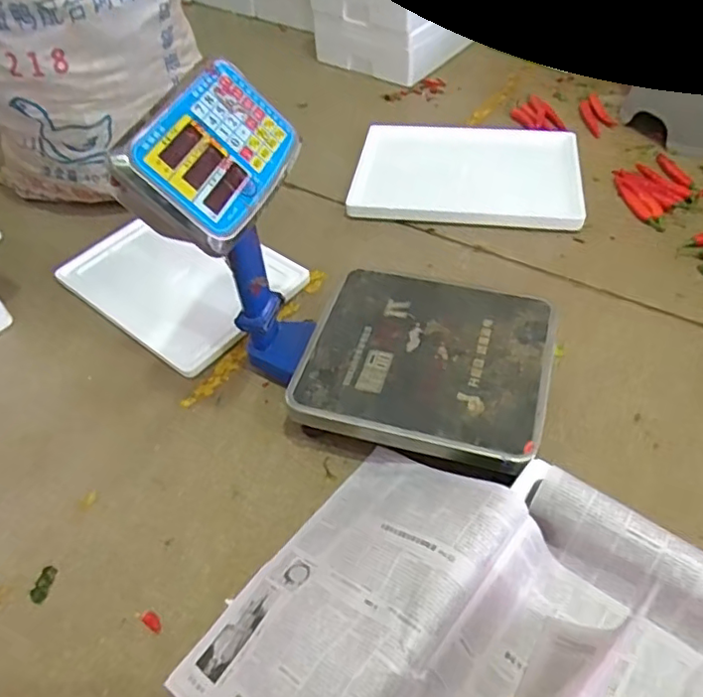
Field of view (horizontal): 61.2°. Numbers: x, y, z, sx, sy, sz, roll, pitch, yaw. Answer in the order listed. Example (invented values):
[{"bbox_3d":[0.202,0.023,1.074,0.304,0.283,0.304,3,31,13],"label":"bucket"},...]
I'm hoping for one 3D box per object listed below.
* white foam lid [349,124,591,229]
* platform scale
[{"bbox_3d":[0.240,-0.384,1.247,0.444,0.030,0.349,6,51,10],"label":"white foam lid"},{"bbox_3d":[0.034,-0.090,0.760,0.454,0.429,0.288,13,51,15],"label":"platform scale"}]

